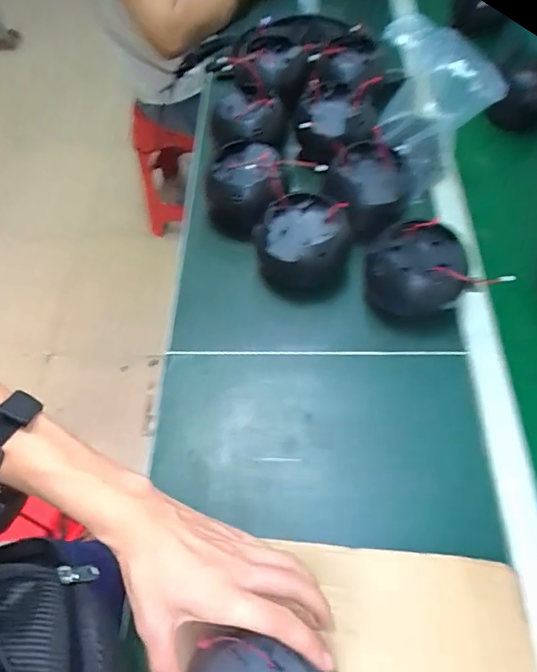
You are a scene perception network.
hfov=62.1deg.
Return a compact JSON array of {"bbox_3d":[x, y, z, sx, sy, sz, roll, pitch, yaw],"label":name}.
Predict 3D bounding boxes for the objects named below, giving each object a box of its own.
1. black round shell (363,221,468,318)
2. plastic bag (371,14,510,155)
[{"bbox_3d":[0.191,-0.080,0.589,0.127,0.094,0.105,8,63,7],"label":"black round shell"},{"bbox_3d":[0.245,-0.368,0.658,0.147,0.121,0.135,4,62,5],"label":"plastic bag"}]

